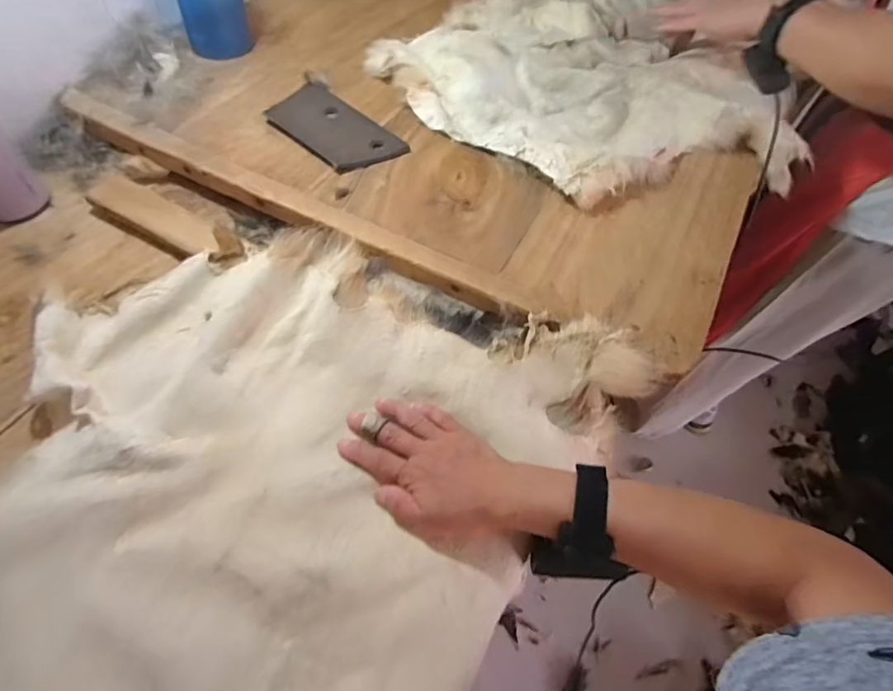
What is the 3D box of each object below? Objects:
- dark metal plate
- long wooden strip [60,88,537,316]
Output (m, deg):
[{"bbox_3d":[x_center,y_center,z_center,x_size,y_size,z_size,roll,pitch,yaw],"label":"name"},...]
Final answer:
[{"bbox_3d":[-0.130,-0.256,0.629,0.160,0.008,0.093,37,65,14],"label":"dark metal plate"},{"bbox_3d":[-0.181,-0.159,0.566,0.588,0.037,0.030,26,59,11],"label":"long wooden strip"}]

